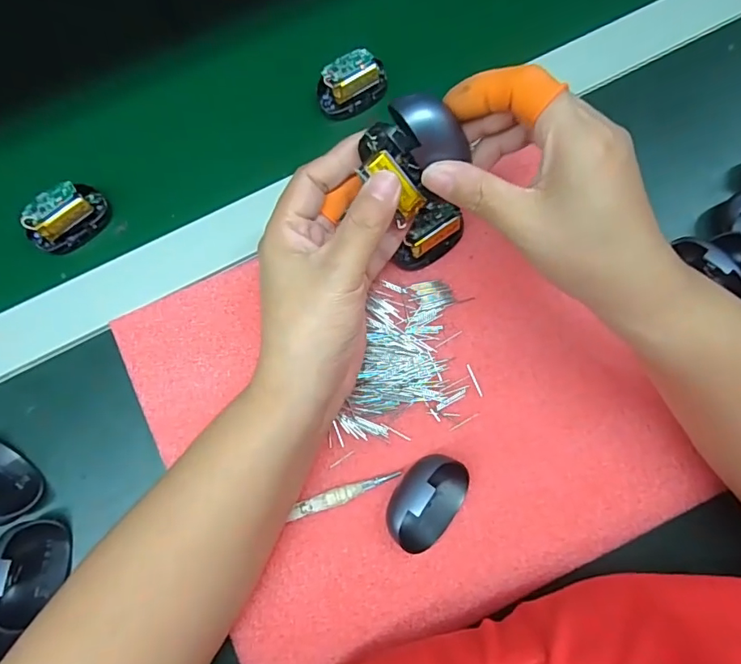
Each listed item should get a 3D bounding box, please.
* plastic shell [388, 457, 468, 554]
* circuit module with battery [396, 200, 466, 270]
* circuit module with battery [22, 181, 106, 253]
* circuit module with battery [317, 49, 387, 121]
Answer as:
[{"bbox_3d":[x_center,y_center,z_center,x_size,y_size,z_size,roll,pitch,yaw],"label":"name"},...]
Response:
[{"bbox_3d":[0.033,0.099,0.297,0.038,0.030,0.056,39,78,7],"label":"plastic shell"},{"bbox_3d":[0.037,-0.061,0.324,0.044,0.037,0.024,-32,79,-9],"label":"circuit module with battery"},{"bbox_3d":[-0.209,-0.079,0.340,0.053,0.037,0.022,-37,60,-6],"label":"circuit module with battery"},{"bbox_3d":[-0.013,-0.177,0.361,0.050,0.028,0.027,-33,79,-9],"label":"circuit module with battery"}]

